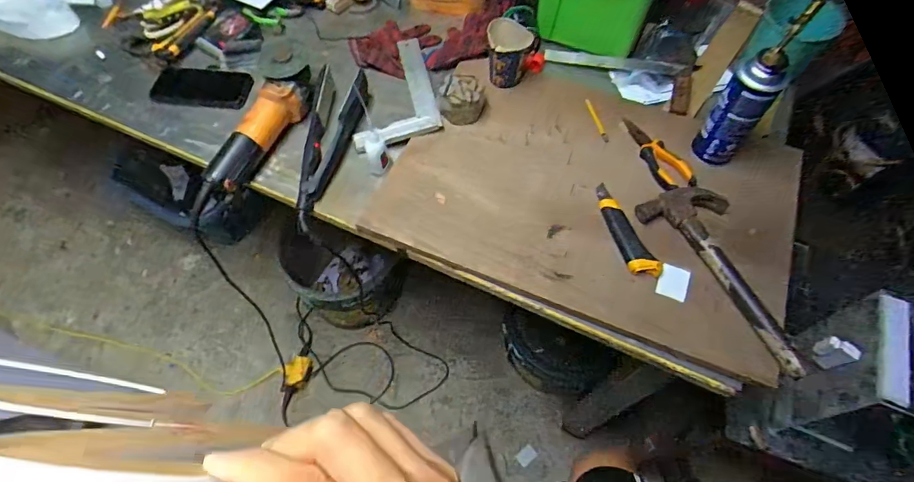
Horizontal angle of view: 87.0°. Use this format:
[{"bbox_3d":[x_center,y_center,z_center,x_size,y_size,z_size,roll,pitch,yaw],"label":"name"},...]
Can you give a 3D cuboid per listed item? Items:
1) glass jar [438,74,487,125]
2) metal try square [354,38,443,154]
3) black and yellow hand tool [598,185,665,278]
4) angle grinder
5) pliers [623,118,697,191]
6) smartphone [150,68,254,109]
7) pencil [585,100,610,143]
[{"bbox_3d":[0.009,-0.236,0.806,0.079,0.049,0.075,0,61,1],"label":"glass jar"},{"bbox_3d":[-0.118,-0.271,0.847,0.148,0.020,0.253,-11,62,-5],"label":"metal try square"},{"bbox_3d":[0.246,-0.022,0.699,0.040,0.022,0.157,-12,62,-5],"label":"black and yellow hand tool"},{"bbox_3d":[-0.319,-0.184,0.773,0.086,0.089,0.277,16,63,9],"label":"angle grinder"},{"bbox_3d":[0.323,-0.146,0.772,0.057,0.021,0.163,-12,62,-5],"label":"pliers"},{"bbox_3d":[-0.471,-0.283,0.895,0.170,0.009,0.079,3,74,-6],"label":"smartphone"},{"bbox_3d":[0.237,-0.205,0.820,0.010,0.006,0.102,-11,62,-5],"label":"pencil"}]

